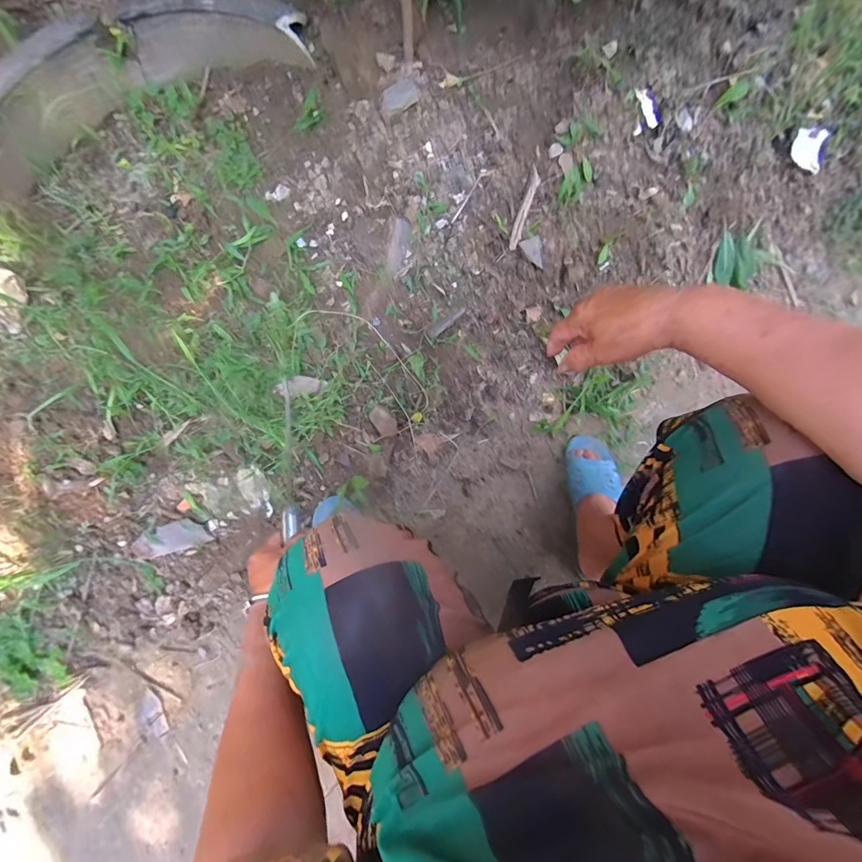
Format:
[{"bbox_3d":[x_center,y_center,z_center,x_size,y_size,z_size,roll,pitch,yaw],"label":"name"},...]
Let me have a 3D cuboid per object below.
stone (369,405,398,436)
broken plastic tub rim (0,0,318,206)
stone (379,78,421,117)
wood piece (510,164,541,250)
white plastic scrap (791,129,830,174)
[{"bbox_3d":[-0.080,-0.017,0.662,0.033,0.057,0.015,-28,35,3],"label":"stone"},{"bbox_3d":[-0.509,-0.612,0.690,0.570,0.126,0.182,-25,77,-6],"label":"broken plastic tub rim"},{"bbox_3d":[-0.049,-0.524,0.627,0.075,0.019,0.046,-35,78,-9],"label":"stone"},{"bbox_3d":[0.156,-0.366,0.649,0.016,0.016,0.133,20,97,5],"label":"wood piece"},{"bbox_3d":[0.754,-0.562,0.787,0.078,0.016,0.074,2,102,-12],"label":"white plastic scrap"}]

